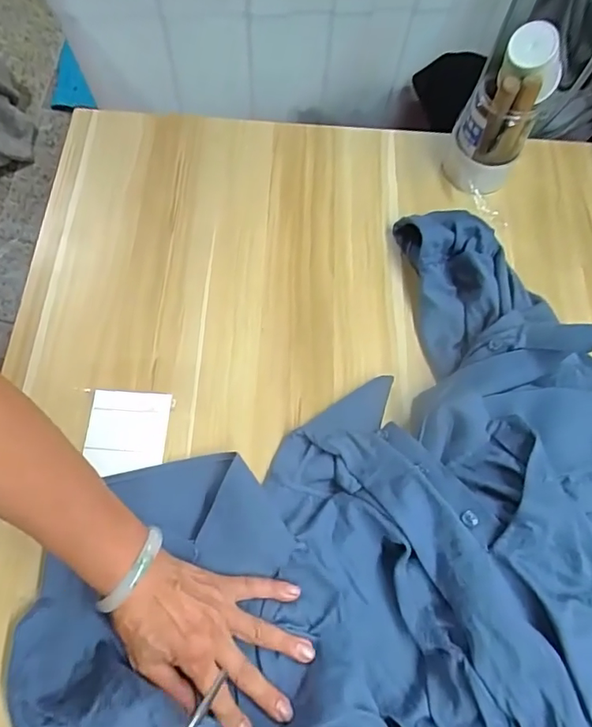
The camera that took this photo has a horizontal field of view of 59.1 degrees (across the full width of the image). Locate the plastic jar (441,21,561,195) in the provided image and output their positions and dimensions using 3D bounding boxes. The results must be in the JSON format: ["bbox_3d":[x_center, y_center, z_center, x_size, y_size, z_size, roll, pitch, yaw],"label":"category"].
[{"bbox_3d":[0.237,-0.288,0.614,0.085,0.184,0.072,25,64,9],"label":"plastic jar"}]

